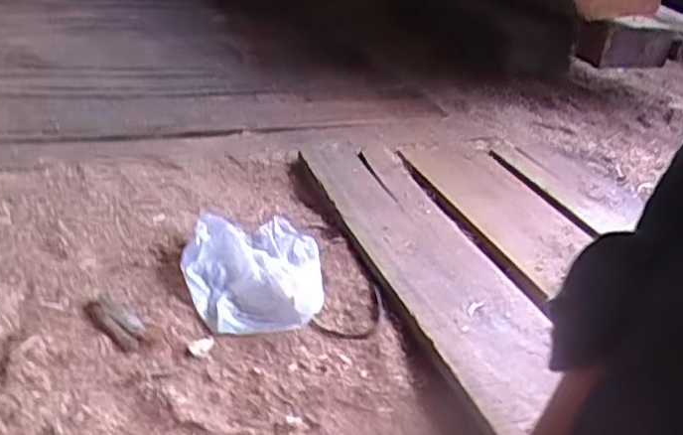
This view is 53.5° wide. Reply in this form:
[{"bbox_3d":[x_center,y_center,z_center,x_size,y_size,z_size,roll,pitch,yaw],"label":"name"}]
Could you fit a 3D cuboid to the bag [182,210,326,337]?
[{"bbox_3d":[-0.127,0.064,0.987,0.198,0.045,0.272,0,30,-9],"label":"bag"}]

